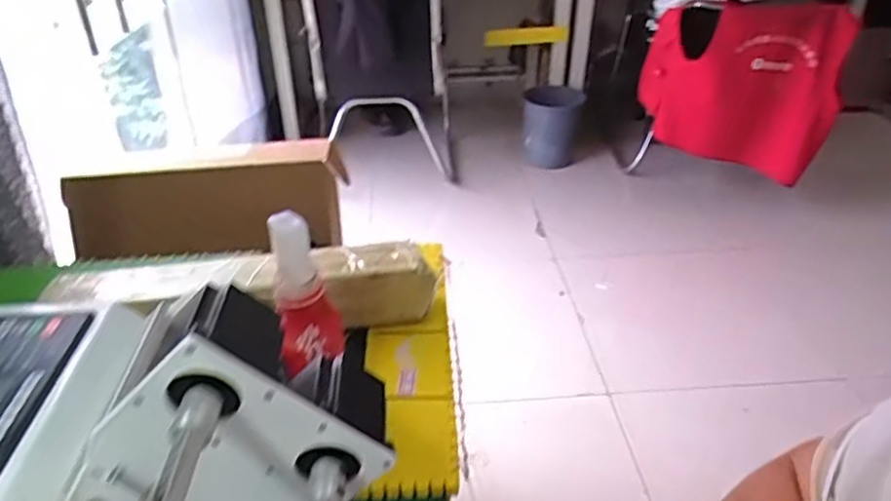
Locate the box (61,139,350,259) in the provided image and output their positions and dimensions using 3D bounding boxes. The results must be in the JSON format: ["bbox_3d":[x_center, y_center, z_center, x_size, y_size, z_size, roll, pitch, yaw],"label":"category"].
[{"bbox_3d":[-0.328,-0.068,0.914,0.370,0.137,0.073,-3,34,-3],"label":"box"}]

